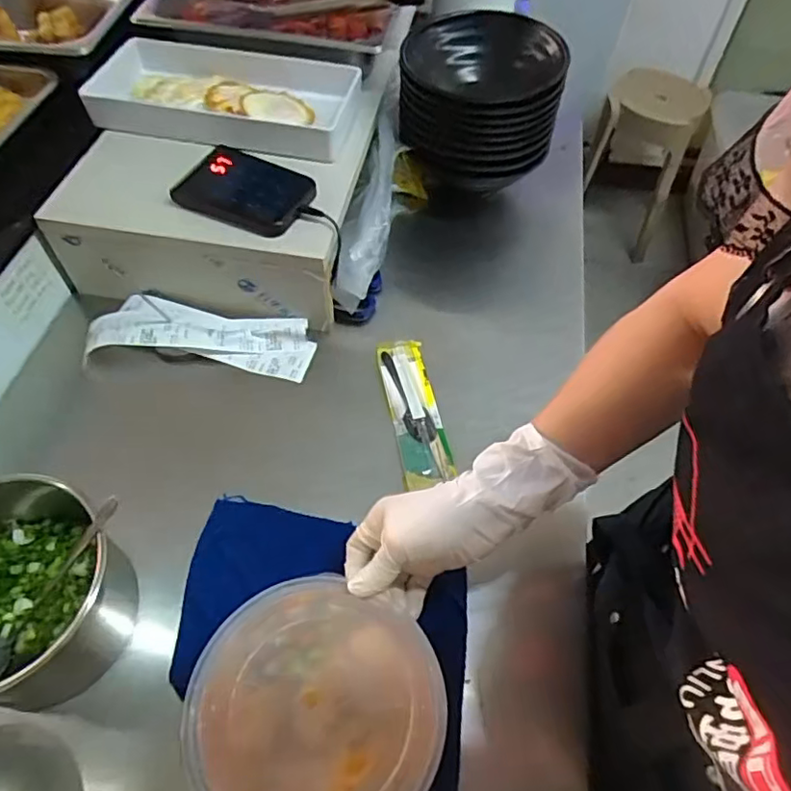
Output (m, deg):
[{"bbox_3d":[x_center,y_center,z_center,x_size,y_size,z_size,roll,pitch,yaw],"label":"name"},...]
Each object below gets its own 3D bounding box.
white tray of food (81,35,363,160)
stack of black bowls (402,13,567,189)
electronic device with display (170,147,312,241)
[{"bbox_3d":[-0.200,-0.350,0.681,0.281,0.039,0.156,5,56,2],"label":"white tray of food"},{"bbox_3d":[0.102,-0.357,0.718,0.179,0.136,0.160,10,56,5],"label":"stack of black bowls"},{"bbox_3d":[-0.153,-0.217,0.610,0.127,0.023,0.099,25,59,15],"label":"electronic device with display"}]

